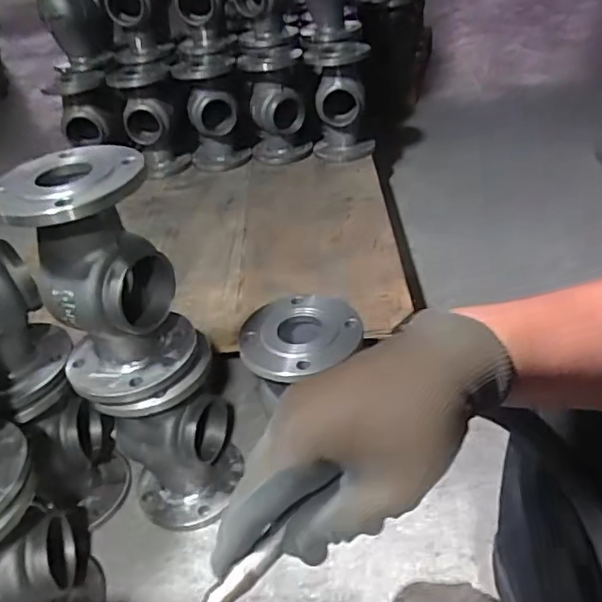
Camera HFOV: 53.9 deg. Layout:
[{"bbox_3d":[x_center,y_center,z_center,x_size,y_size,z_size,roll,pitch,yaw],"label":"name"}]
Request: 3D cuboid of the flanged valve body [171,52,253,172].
[{"bbox_3d":[-0.250,-0.556,1.730,0.180,0.285,0.210,-7,36,2],"label":"flanged valve body"}]

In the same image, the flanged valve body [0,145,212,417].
[{"bbox_3d":[-0.240,-0.025,0.741,0.178,0.292,0.171,-19,37,-14],"label":"flanged valve body"}]

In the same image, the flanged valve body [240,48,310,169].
[{"bbox_3d":[-0.071,-0.561,1.661,0.157,0.260,0.160,-5,36,5],"label":"flanged valve body"}]

